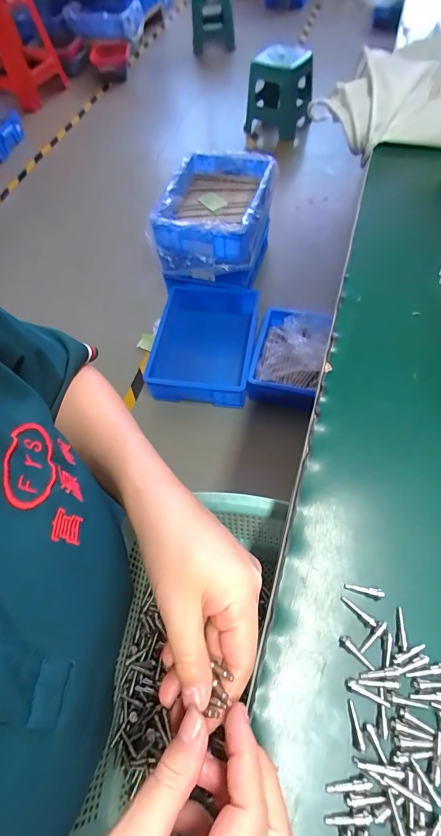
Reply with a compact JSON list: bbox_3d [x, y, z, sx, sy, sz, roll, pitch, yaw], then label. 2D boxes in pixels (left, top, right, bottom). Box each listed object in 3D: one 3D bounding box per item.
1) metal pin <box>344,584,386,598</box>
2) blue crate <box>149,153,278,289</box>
[{"bbox_3d":[0.097,0.116,0.267,0.025,0.004,0.005,4,59,21],"label":"metal pin"},{"bbox_3d":[-0.012,-0.648,1.312,0.321,0.232,0.367,10,61,11],"label":"blue crate"}]

